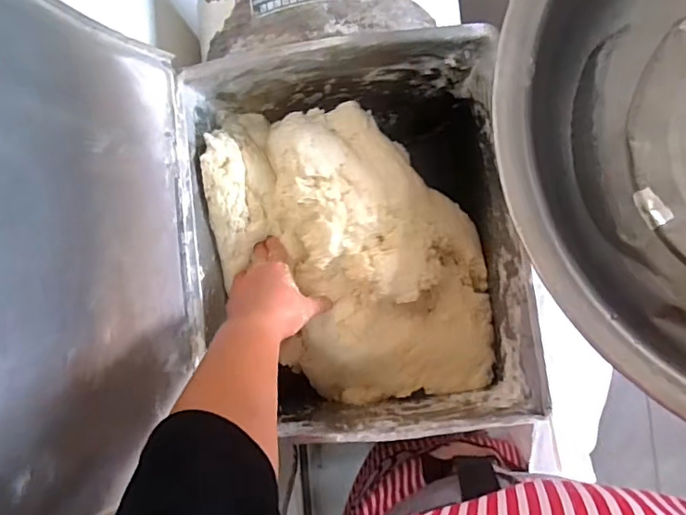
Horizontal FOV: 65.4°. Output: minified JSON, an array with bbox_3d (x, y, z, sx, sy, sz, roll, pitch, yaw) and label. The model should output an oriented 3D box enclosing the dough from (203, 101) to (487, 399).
[{"bbox_3d":[0.012,-0.011,0.606,0.253,0.136,0.374,-23,82,3],"label":"dough"}]

